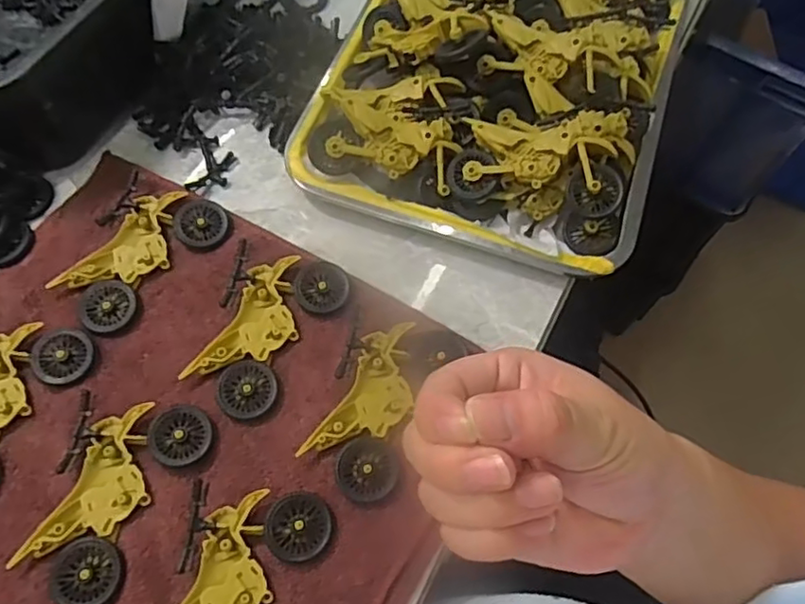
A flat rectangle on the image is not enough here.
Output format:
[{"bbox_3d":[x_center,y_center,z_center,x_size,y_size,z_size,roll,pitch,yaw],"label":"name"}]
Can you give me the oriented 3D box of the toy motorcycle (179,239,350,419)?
[{"bbox_3d":[-0.088,0.018,0.412,0.074,0.016,0.113,16,64,7],"label":"toy motorcycle"}]

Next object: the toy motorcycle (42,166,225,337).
[{"bbox_3d":[-0.181,-0.033,0.436,0.075,0.014,0.113,26,66,11],"label":"toy motorcycle"}]

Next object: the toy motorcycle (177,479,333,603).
[{"bbox_3d":[-0.090,0.159,0.341,0.075,0.015,0.114,11,64,4],"label":"toy motorcycle"}]

